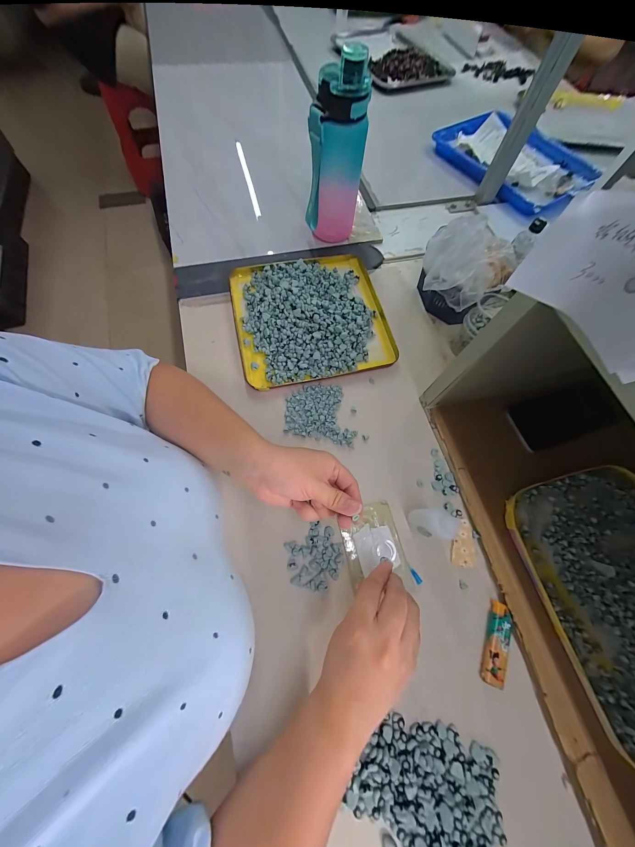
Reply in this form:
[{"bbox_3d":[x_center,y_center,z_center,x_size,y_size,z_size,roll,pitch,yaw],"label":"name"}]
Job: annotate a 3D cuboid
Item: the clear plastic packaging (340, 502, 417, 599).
[{"bbox_3d":[0.068,0.153,0.327,0.070,0.010,0.100,-11,71,-5],"label":"clear plastic packaging"}]

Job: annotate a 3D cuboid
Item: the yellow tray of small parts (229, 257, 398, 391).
[{"bbox_3d":[-0.011,-0.181,0.433,0.239,0.033,0.234,-13,71,-5],"label":"yellow tray of small parts"}]

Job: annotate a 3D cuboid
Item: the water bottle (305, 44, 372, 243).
[{"bbox_3d":[0.028,-0.403,0.421,0.083,0.218,0.078,6,71,1],"label":"water bottle"}]

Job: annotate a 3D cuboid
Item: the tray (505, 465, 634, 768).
[{"bbox_3d":[0.354,0.197,0.311,0.195,0.014,0.276,-17,72,-7],"label":"tray"}]

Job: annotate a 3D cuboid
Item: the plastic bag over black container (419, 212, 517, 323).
[{"bbox_3d":[0.211,-0.206,0.396,0.125,0.144,0.098,16,71,4],"label":"plastic bag over black container"}]

